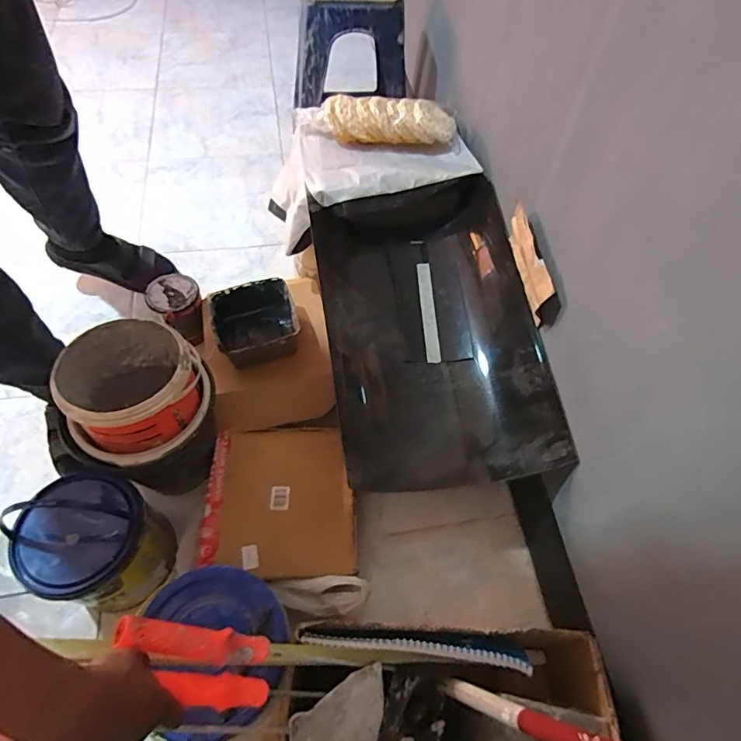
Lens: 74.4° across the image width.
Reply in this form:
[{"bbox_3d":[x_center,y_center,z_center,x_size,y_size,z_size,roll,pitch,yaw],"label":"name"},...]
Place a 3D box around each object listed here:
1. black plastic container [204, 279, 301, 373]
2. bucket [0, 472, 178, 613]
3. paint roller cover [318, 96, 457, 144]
[{"bbox_3d":[-0.239,-0.104,1.010,0.168,0.087,0.162,-14,59,-12],"label":"black plastic container"},{"bbox_3d":[-0.426,0.301,0.796,0.183,0.220,0.160,-33,65,-22],"label":"bucket"},{"bbox_3d":[0.040,-0.516,1.011,0.271,0.073,0.106,-2,58,-5],"label":"paint roller cover"}]

